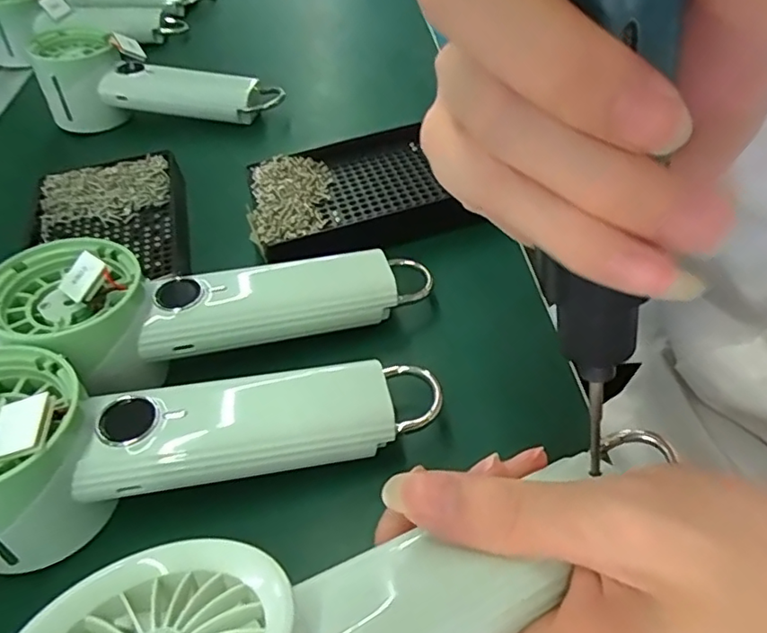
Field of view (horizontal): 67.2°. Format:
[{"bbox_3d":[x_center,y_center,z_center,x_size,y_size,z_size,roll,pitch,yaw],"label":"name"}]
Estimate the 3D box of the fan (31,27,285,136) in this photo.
[{"bbox_3d":[-0.182,-0.187,0.460,0.191,0.060,0.078,11,49,17],"label":"fan"}]

